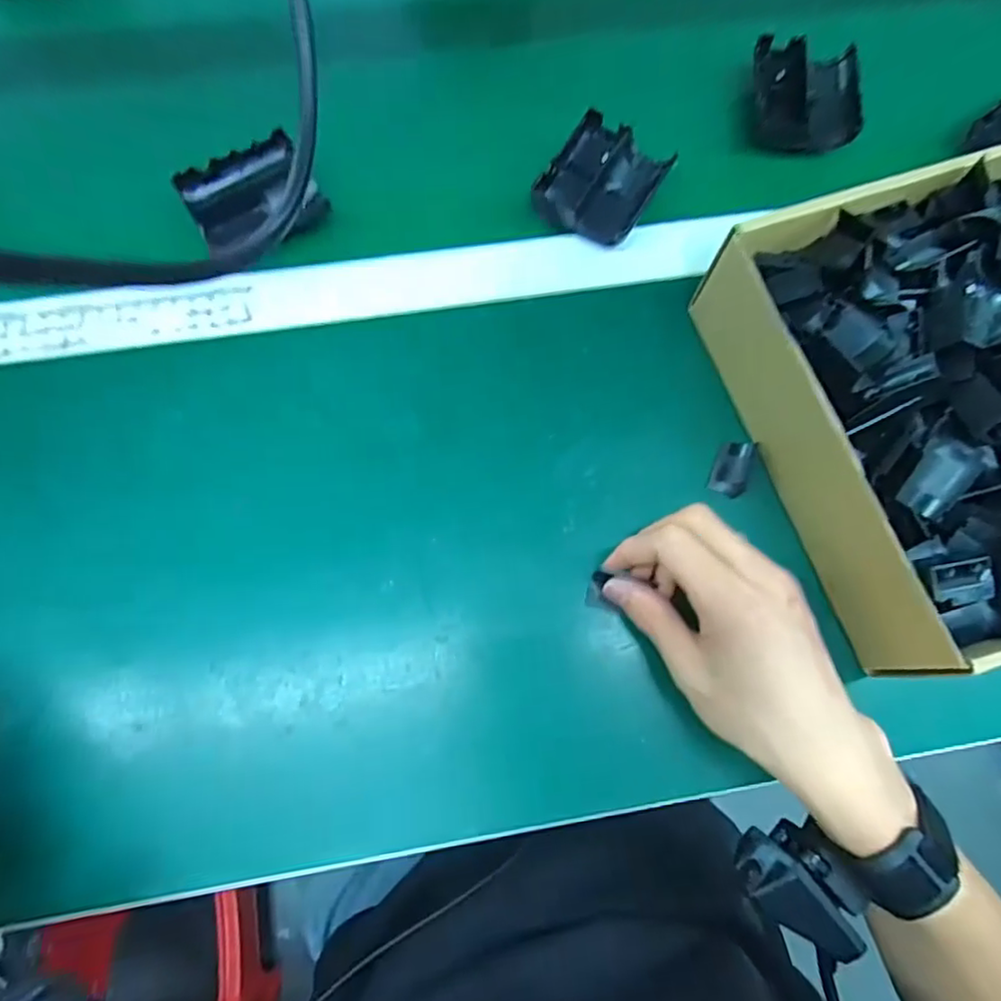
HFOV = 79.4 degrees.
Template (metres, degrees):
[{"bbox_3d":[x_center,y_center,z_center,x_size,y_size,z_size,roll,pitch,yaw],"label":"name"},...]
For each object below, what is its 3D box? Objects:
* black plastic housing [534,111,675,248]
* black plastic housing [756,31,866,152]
[{"bbox_3d":[0.065,-0.204,0.387,0.069,0.015,0.077,30,76,7],"label":"black plastic housing"},{"bbox_3d":[0.205,-0.273,0.407,0.067,0.024,0.084,6,74,0],"label":"black plastic housing"}]

